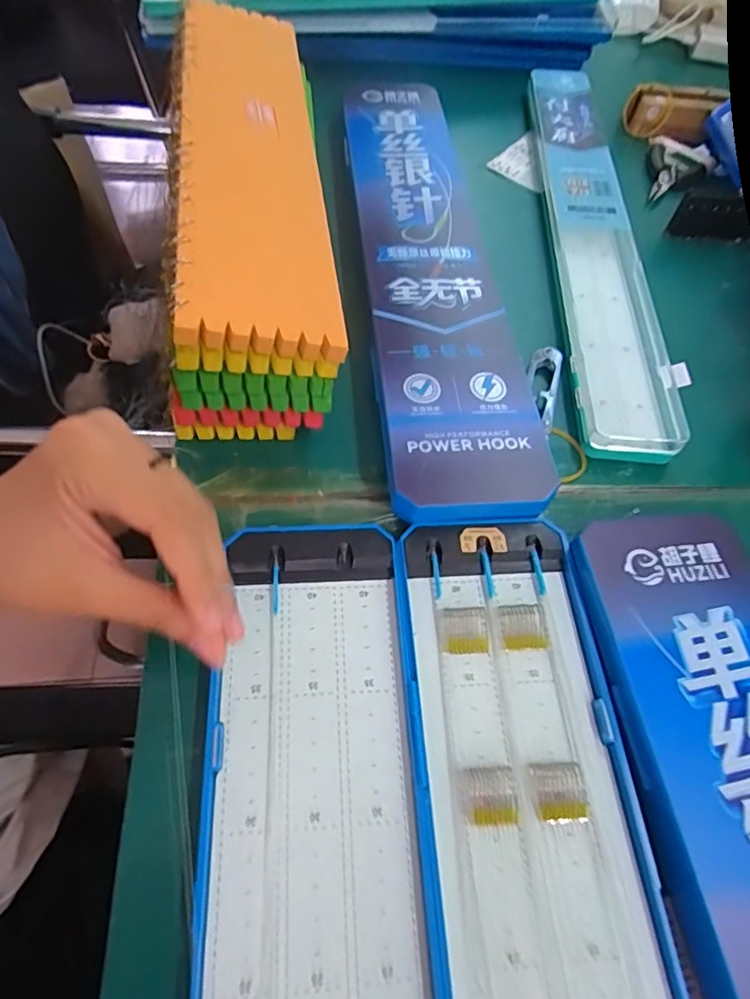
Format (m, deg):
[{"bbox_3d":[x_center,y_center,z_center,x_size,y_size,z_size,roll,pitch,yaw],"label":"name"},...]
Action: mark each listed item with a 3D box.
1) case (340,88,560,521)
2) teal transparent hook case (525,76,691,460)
[{"bbox_3d":[0.033,-0.177,0.388,0.089,0.020,0.425,-3,61,-6],"label":"case"},{"bbox_3d":[0.170,-0.213,0.438,0.069,0.028,0.435,5,60,-1],"label":"teal transparent hook case"}]

